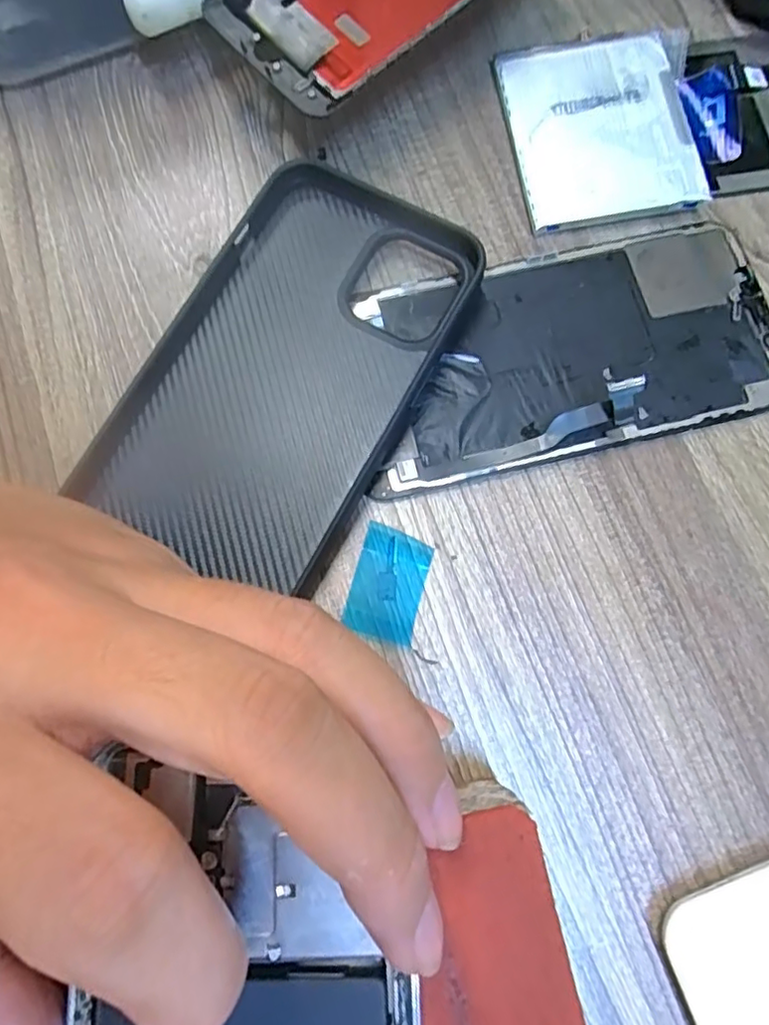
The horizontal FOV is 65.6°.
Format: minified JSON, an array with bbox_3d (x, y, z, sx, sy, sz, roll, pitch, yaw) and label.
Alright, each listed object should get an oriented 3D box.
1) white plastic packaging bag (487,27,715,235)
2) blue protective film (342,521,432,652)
[{"bbox_3d":[0.082,-0.144,0.223,0.068,0.010,0.075,-7,77,-2],"label":"white plastic packaging bag"},{"bbox_3d":[0.001,0.023,0.189,0.022,0.004,0.035,16,77,3],"label":"blue protective film"}]

